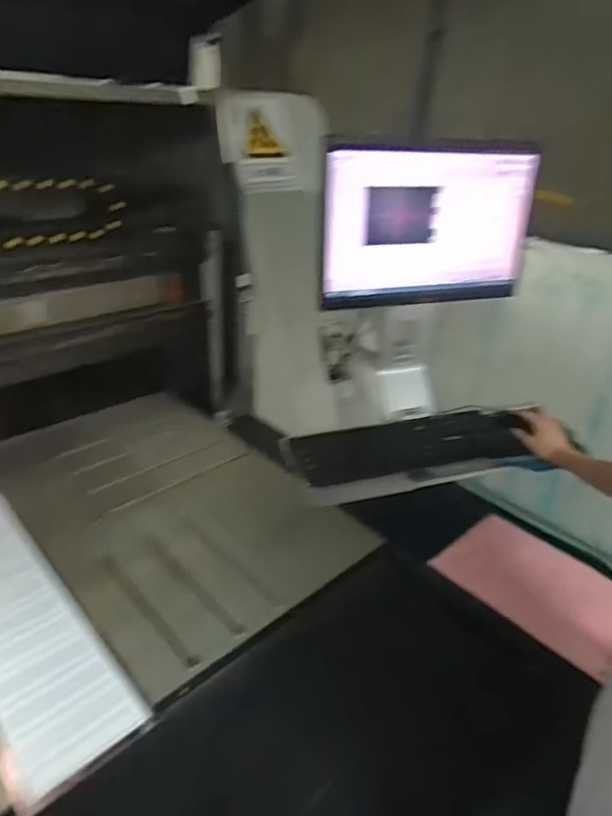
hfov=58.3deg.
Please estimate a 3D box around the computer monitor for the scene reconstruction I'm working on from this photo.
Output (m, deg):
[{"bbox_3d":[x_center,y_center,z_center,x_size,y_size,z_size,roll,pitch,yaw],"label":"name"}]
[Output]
[{"bbox_3d":[0.236,-0.333,1.005,0.434,0.283,0.045,-9,22,-23],"label":"computer monitor"}]

